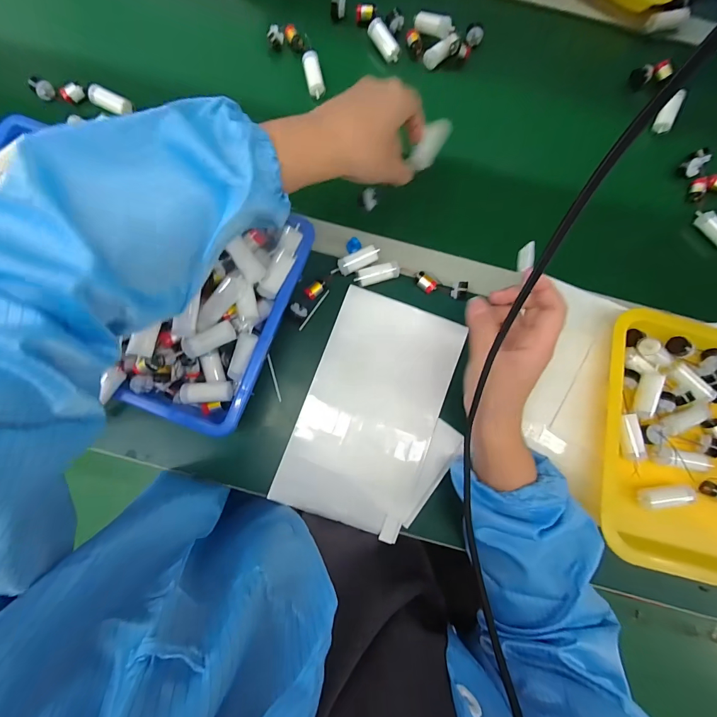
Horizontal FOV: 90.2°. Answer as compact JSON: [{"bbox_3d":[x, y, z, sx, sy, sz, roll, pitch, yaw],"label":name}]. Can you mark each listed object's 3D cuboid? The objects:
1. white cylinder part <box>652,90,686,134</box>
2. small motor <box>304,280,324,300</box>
[{"bbox_3d":[0.419,-0.332,0.482,0.017,0.022,0.062,27,82,2],"label":"white cylinder part"},{"bbox_3d":[-0.050,-0.081,0.422,0.026,0.009,0.014,-38,85,-7],"label":"small motor"}]

